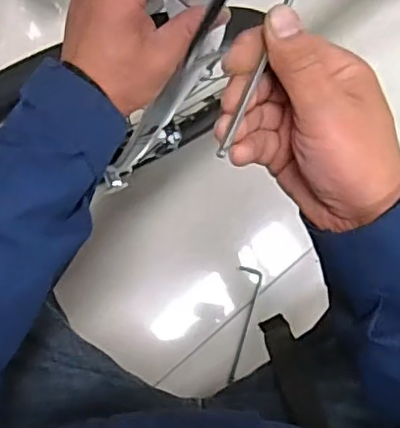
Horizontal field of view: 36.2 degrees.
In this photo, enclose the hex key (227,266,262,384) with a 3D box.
[{"bbox_3d":[0.061,0.165,0.912,0.035,0.006,0.170,11,83,1],"label":"hex key"}]

